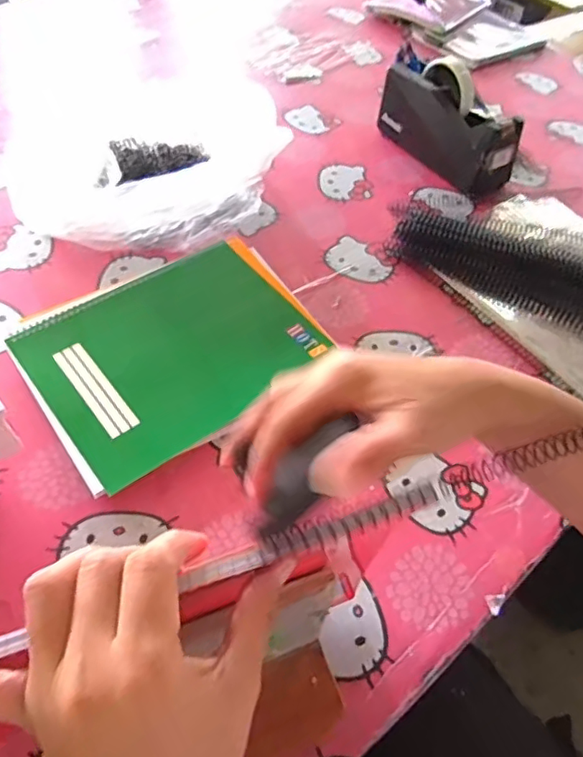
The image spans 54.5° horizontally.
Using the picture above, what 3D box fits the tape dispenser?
[{"bbox_3d":[0.213,-0.346,0.763,0.074,0.112,0.209,-25,59,-22],"label":"tape dispenser"}]

